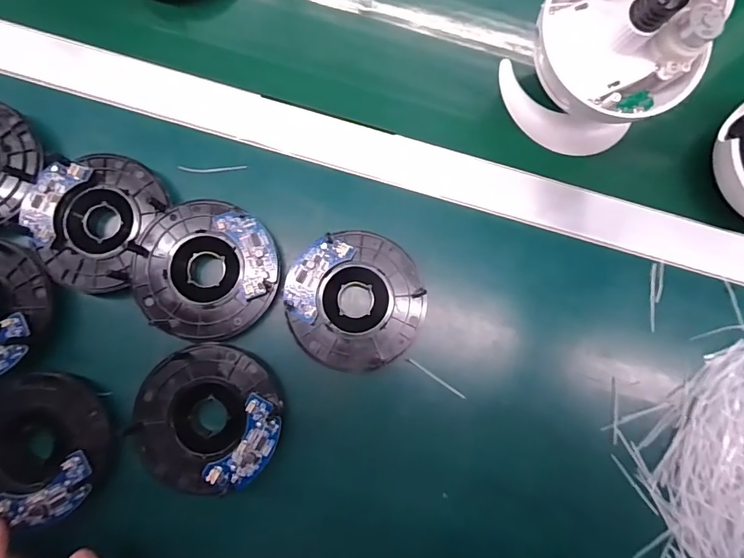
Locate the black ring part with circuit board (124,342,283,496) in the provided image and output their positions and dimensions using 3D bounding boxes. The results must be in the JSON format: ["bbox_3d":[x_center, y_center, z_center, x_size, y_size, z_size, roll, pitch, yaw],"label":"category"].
[{"bbox_3d":[-0.117,0.099,0.310,0.101,0.029,0.098,0,83,-1],"label":"black ring part with circuit board"}]

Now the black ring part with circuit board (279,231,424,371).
[{"bbox_3d":[-0.011,0.018,0.323,0.098,0.031,0.101,0,83,-1],"label":"black ring part with circuit board"}]

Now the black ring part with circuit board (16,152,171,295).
[{"bbox_3d":[-0.210,-0.047,0.317,0.092,0.018,0.098,24,83,2],"label":"black ring part with circuit board"}]

